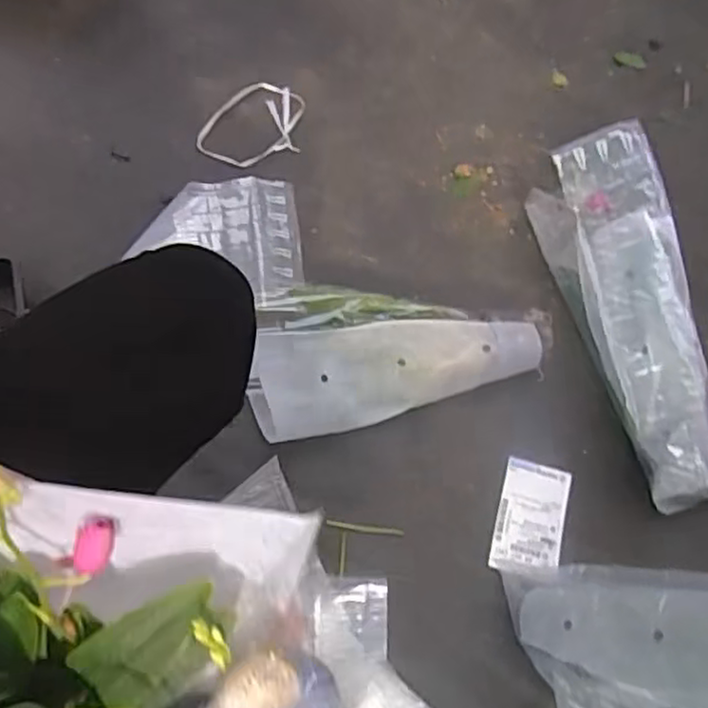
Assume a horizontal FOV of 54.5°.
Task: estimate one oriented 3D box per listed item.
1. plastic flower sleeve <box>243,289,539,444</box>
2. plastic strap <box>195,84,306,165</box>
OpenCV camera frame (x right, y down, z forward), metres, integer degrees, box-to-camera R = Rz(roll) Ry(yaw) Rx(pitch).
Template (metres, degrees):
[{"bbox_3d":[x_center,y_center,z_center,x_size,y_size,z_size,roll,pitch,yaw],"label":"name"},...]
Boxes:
[{"bbox_3d":[0.043,-0.007,0.840,0.336,0.079,0.166,-9,67,-8],"label":"plastic flower sleeve"},{"bbox_3d":[-0.137,-0.334,1.002,0.118,0.021,0.170,35,69,12],"label":"plastic strap"}]

